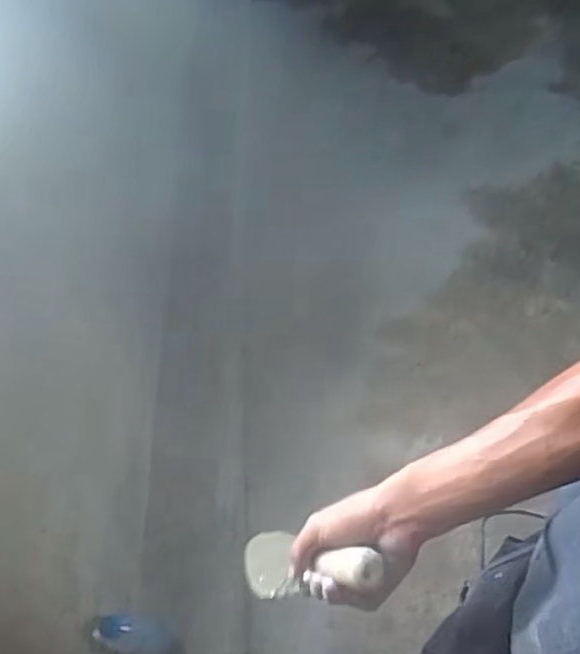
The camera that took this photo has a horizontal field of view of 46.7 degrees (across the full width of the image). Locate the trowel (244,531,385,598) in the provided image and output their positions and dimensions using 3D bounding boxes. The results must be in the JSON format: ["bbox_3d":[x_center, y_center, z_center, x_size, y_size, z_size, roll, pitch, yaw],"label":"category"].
[{"bbox_3d":[0.008,0.215,0.618,0.038,0.268,0.073,38,62,-4],"label":"trowel"}]

